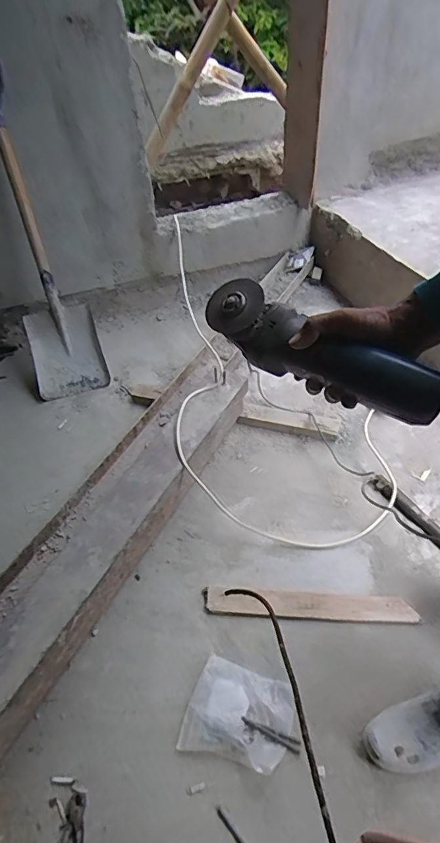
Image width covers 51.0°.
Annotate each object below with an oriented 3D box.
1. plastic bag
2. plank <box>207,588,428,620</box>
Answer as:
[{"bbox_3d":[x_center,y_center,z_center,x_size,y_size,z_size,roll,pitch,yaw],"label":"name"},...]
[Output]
[{"bbox_3d":[0.038,0.568,0.898,0.195,0.023,0.159,11,48,15],"label":"plastic bag"},{"bbox_3d":[0.196,0.409,1.039,0.458,0.020,0.057,0,46,5],"label":"plank"}]

